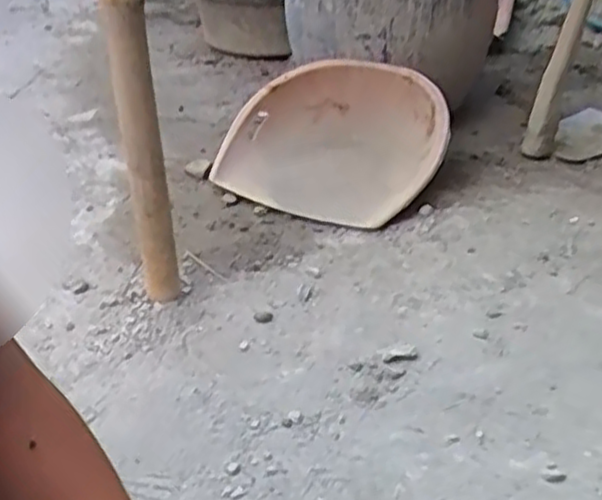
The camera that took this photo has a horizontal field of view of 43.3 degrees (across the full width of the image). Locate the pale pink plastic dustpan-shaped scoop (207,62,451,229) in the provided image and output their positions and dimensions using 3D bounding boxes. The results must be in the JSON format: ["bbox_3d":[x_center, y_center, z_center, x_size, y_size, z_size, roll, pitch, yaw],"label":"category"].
[{"bbox_3d":[0.069,-0.268,1.616,0.473,0.126,0.538,9,31,11],"label":"pale pink plastic dustpan-shaped scoop"}]

